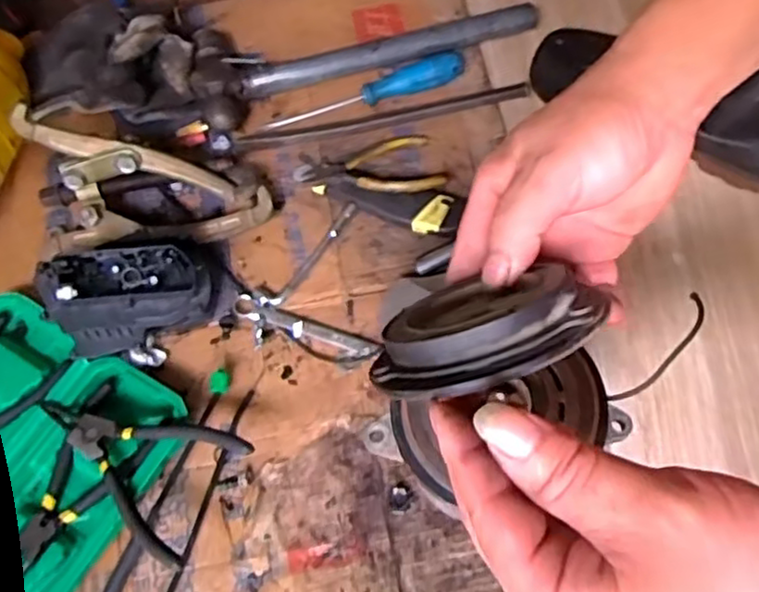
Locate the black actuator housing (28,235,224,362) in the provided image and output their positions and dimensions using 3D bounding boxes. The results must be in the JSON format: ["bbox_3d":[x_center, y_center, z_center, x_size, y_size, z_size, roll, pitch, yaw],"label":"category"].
[{"bbox_3d":[-0.196,0.001,0.542,0.127,0.071,0.079,-12,66,-1],"label":"black actuator housing"}]

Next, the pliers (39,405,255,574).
[{"bbox_3d":[-0.183,0.119,0.499,0.164,0.020,0.094,20,74,17],"label":"pliers"}]

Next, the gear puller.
[{"bbox_3d":[-0.195,-0.075,0.578,0.204,0.103,0.074,10,65,-6],"label":"gear puller"}]

